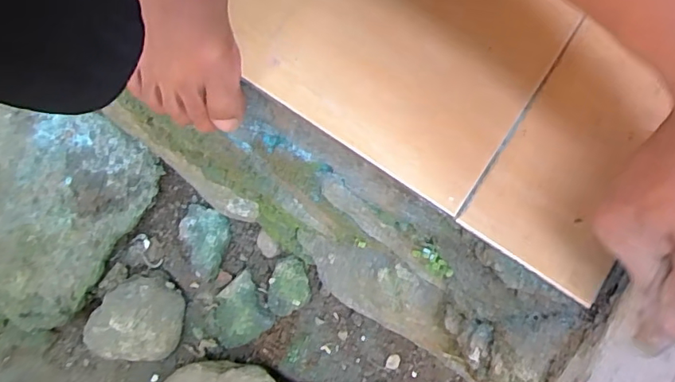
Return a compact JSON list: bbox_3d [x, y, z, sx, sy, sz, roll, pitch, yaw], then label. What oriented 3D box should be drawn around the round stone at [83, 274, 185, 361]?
[{"bbox_3d":[-0.285,0.176,0.751,0.131,0.067,0.119,-1,76,-2],"label":"round stone"}]

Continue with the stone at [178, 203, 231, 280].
[{"bbox_3d":[-0.199,0.074,0.798,0.072,0.030,0.097,16,76,2],"label":"stone"}]

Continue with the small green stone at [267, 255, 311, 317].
[{"bbox_3d":[-0.069,0.139,0.775,0.060,0.044,0.080,22,76,4],"label":"small green stone"}]

